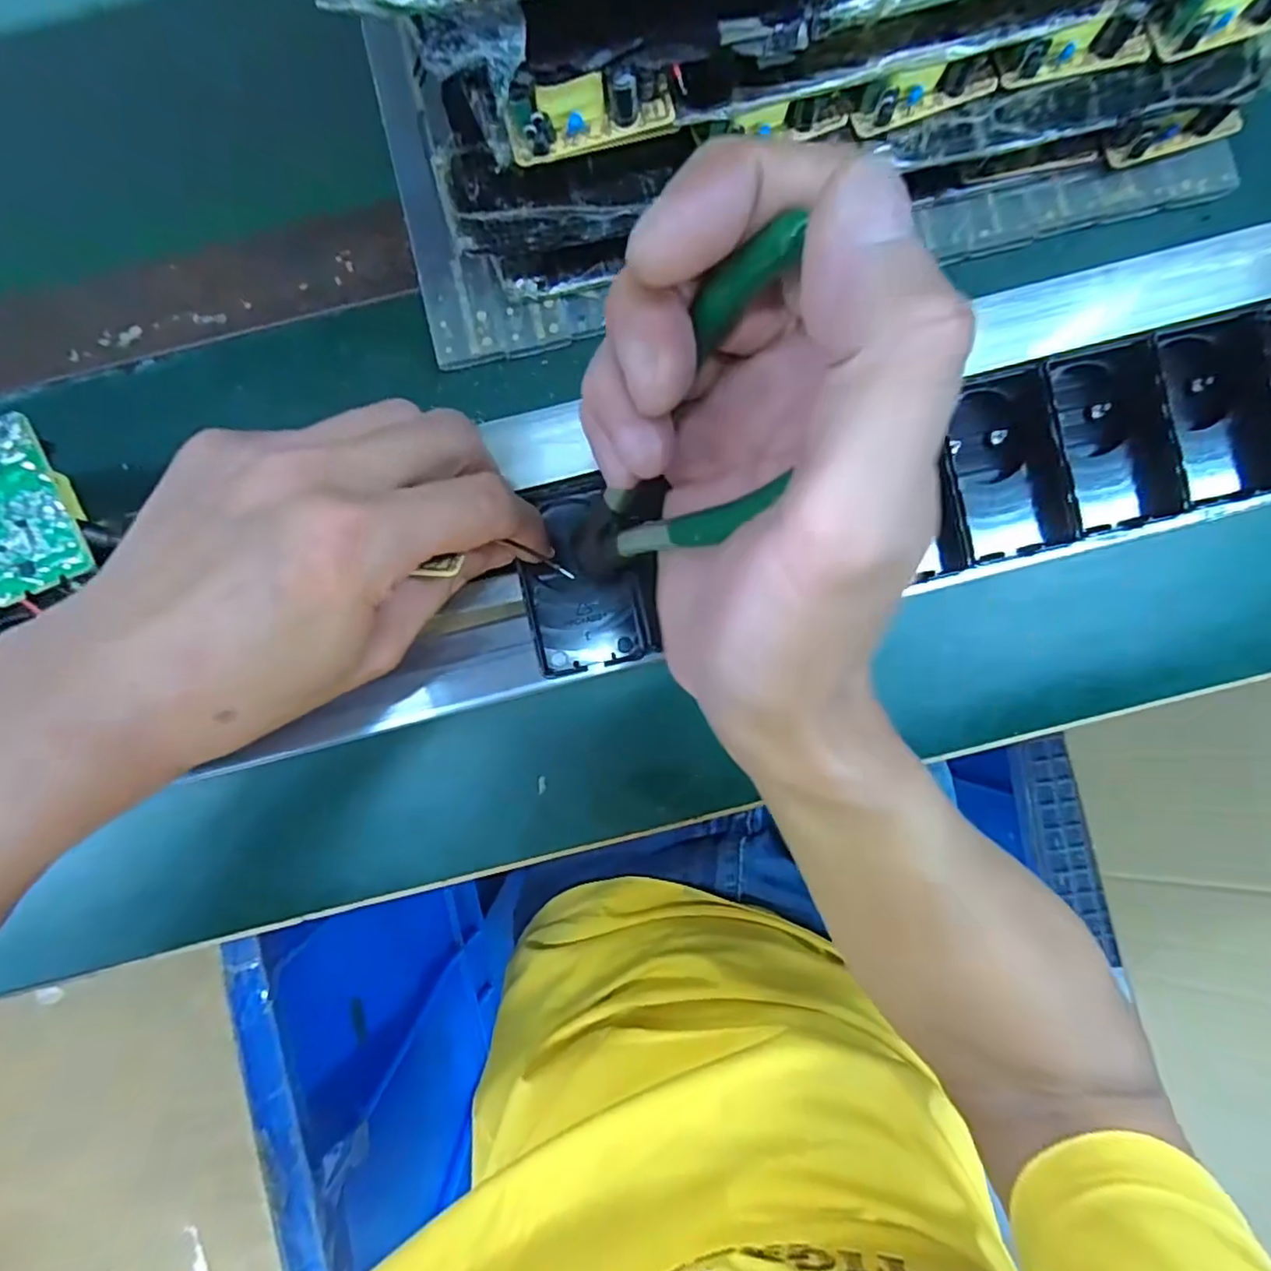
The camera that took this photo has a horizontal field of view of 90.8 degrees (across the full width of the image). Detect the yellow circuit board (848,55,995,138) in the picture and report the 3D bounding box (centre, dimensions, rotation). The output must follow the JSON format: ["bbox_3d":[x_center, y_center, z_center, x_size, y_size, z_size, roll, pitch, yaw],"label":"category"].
[{"bbox_3d":[0.125,-0.231,0.265,0.063,0.017,0.012,-20,88,0],"label":"yellow circuit board"}]

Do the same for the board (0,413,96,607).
[{"bbox_3d":[-0.229,-0.045,0.229,0.035,0.004,0.061,-25,91,-8],"label":"board"}]

